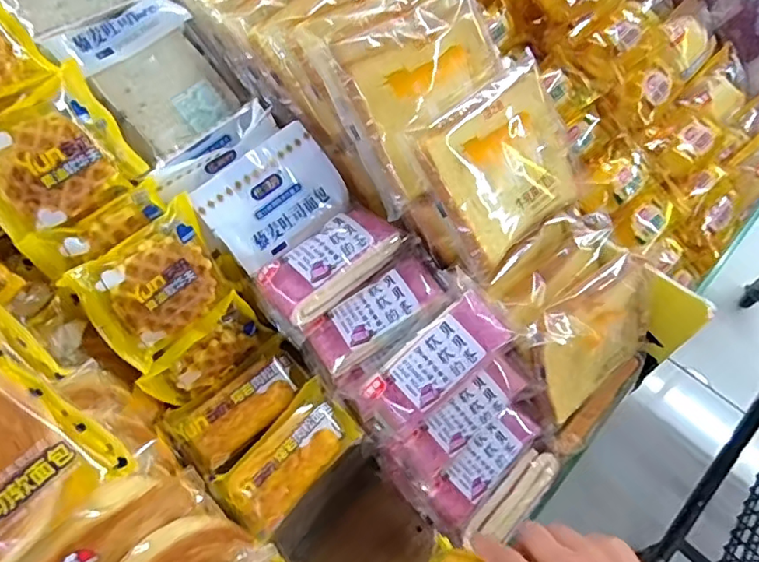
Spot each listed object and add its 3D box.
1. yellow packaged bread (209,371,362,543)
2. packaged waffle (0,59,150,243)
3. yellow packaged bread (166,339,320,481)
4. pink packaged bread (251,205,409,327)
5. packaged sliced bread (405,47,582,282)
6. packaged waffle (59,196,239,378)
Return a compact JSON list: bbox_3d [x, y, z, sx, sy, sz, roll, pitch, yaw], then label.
[{"bbox_3d":[-0.075,0.142,0.460,0.063,0.031,0.117,41,72,19],"label":"yellow packaged bread"},{"bbox_3d":[-0.248,-0.095,0.427,0.112,0.026,0.095,-39,113,-25],"label":"packaged waffle"},{"bbox_3d":[-0.121,0.102,0.491,0.122,0.034,0.065,-42,70,-17],"label":"yellow packaged bread"},{"bbox_3d":[-0.041,-0.018,0.486,0.125,0.035,0.061,-40,69,-16],"label":"pink packaged bread"},{"bbox_3d":[0.108,-0.098,0.481,0.143,0.023,0.132,-39,112,-18],"label":"packaged sliced bread"},{"bbox_3d":[-0.174,0.005,0.452,0.107,0.095,0.029,-39,32,-16],"label":"packaged waffle"}]

